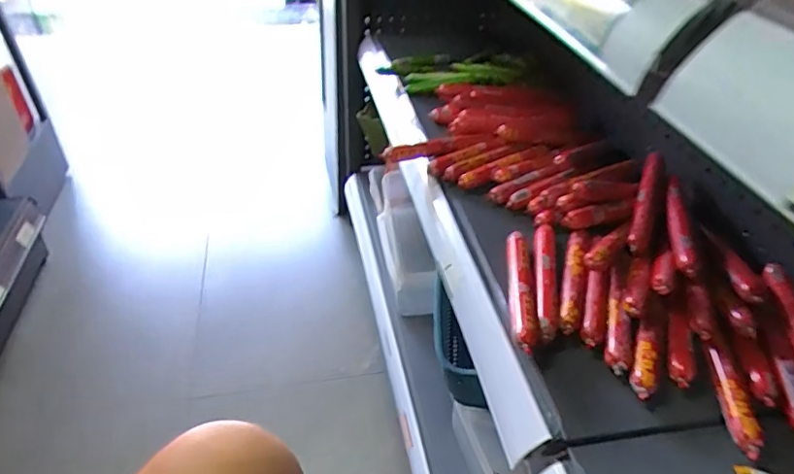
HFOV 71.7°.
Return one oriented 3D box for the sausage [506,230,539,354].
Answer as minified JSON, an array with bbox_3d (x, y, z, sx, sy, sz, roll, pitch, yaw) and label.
[{"bbox_3d":[0.110,0.045,0.490,0.023,0.016,0.145,4,39,3],"label":"sausage"}]

